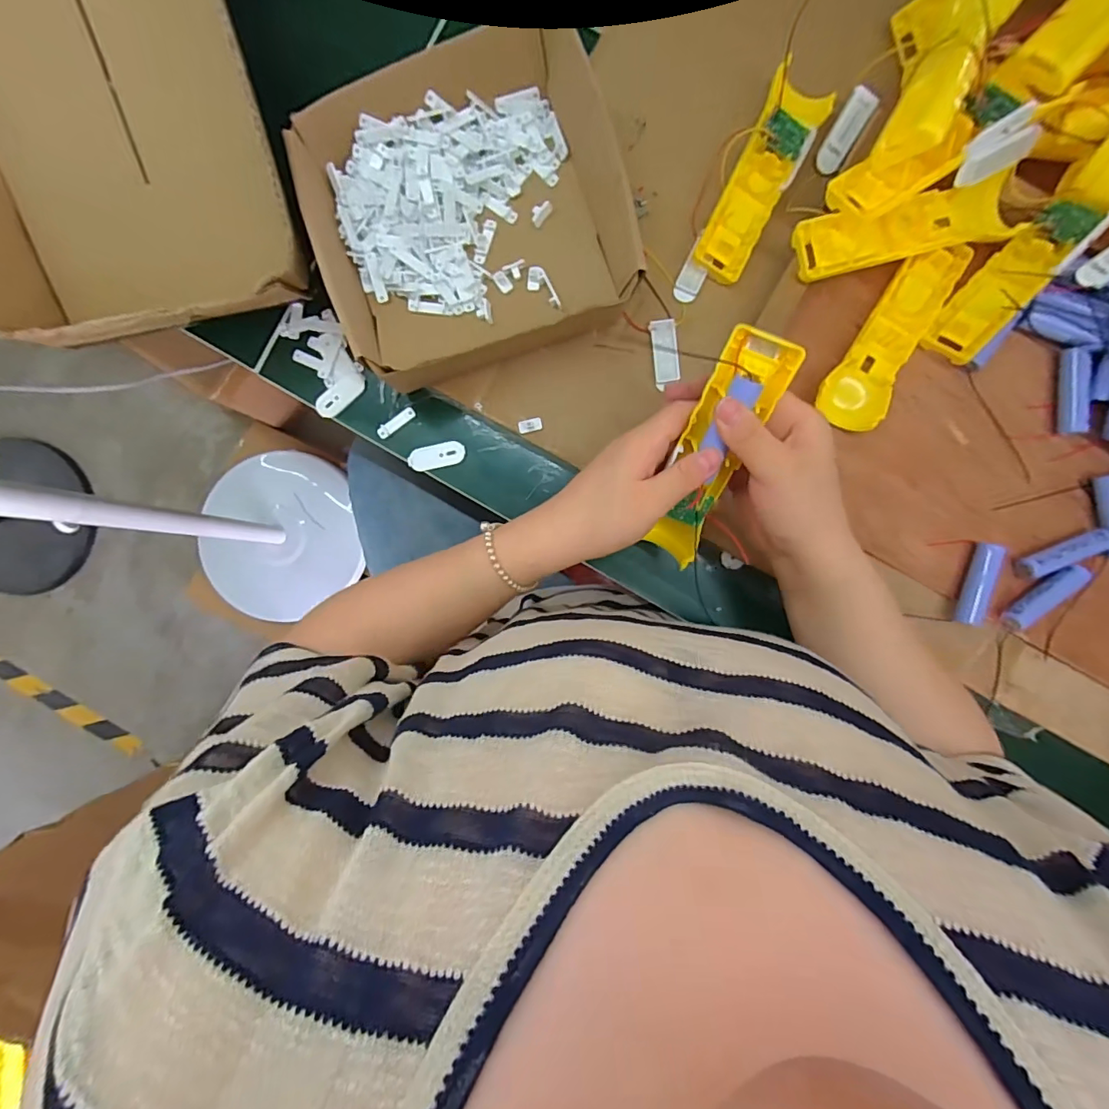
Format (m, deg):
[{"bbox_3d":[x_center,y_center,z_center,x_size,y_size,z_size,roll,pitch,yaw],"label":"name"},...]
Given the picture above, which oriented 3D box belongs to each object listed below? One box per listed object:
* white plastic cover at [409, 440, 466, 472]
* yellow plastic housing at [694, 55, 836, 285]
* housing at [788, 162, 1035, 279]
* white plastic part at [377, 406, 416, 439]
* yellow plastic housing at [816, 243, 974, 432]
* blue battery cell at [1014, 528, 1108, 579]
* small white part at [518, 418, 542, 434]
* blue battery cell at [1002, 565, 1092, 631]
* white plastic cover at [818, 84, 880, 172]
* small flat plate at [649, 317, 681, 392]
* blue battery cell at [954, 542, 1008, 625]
[{"bbox_3d":[-0.105,-0.088,0.448,0.049,0.006,0.021,-15,91,1],"label":"white plastic cover"},{"bbox_3d":[0.166,-0.303,0.401,0.047,0.029,0.158,28,91,1],"label":"yellow plastic housing"},{"bbox_3d":[0.263,-0.244,0.382,0.157,0.026,0.042,-11,91,1],"label":"housing"},{"bbox_3d":[-0.141,-0.118,0.449,0.038,0.005,0.012,-38,90,1],"label":"white plastic part"},{"bbox_3d":[0.265,-0.172,0.392,0.049,0.018,0.157,35,91,0],"label":"yellow plastic housing"},{"bbox_3d":[0.404,-0.001,0.398,0.064,0.017,0.019,-20,90,1],"label":"blue battery cell"},{"bbox_3d":[-0.021,-0.112,0.437,0.020,0.005,0.011,-13,91,1],"label":"small white part"},{"bbox_3d":[0.390,0.034,0.401,0.020,0.024,0.063,44,91,0],"label":"blue battery cell"},{"bbox_3d":[0.232,-0.337,0.404,0.021,0.009,0.056,28,115,1],"label":"white plastic cover"},{"bbox_3d":[0.094,-0.169,0.424,0.022,0.004,0.057,-7,91,1],"label":"small flat plate"},{"bbox_3d":[0.337,0.023,0.399,0.016,0.018,0.065,14,91,1],"label":"blue battery cell"}]

